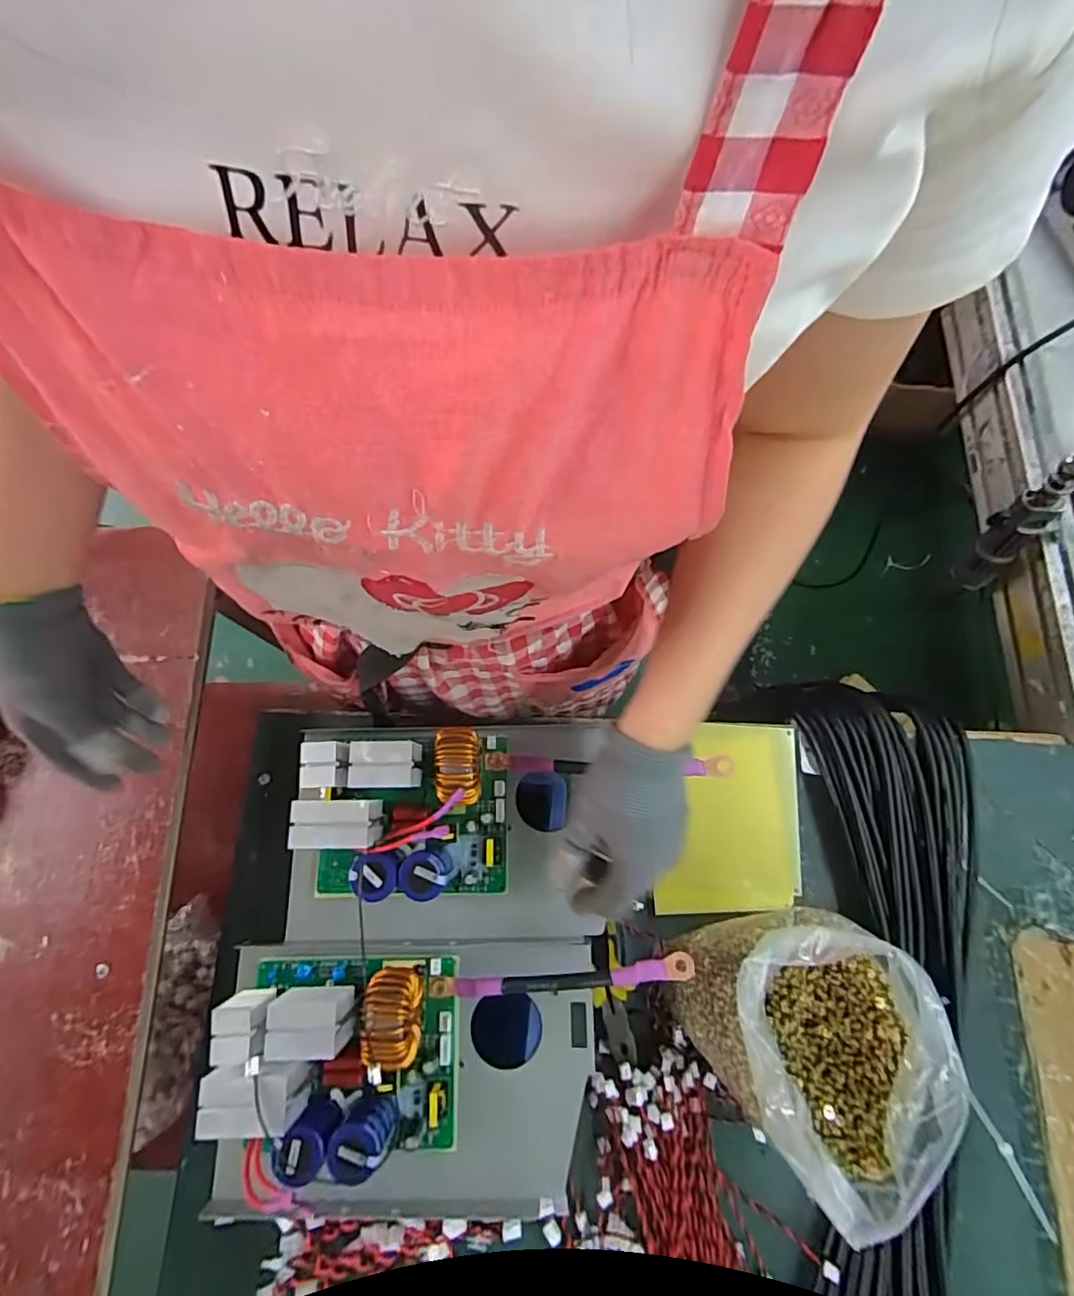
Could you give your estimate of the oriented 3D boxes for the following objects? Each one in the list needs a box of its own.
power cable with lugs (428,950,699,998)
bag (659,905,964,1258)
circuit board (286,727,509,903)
[{"bbox_3d":[0.016,0.240,0.414,0.187,0.027,0.016,-7,74,0],"label":"power cable with lugs"},{"bbox_3d":[0.202,0.291,0.439,0.144,0.154,0.163,-35,76,-8],"label":"bag"},{"bbox_3d":[-0.100,0.124,0.431,0.148,0.072,0.122,-1,73,1],"label":"circuit board"}]

